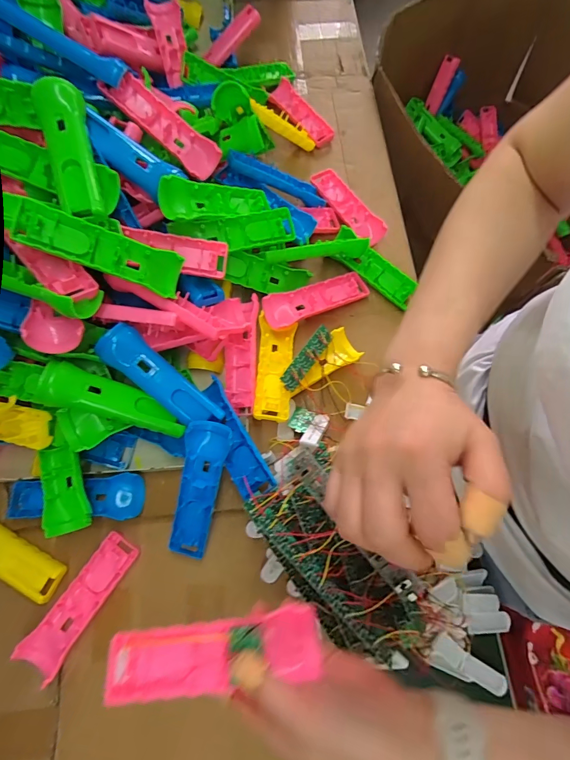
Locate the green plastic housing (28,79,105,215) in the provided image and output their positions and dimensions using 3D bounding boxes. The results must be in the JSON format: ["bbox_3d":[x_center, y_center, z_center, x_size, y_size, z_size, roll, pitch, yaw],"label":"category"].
[{"bbox_3d":[-0.220,-0.232,0.386,0.043,0.024,0.146,-15,86,-5],"label":"green plastic housing"}]

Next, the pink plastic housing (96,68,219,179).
[{"bbox_3d":[-0.153,-0.320,0.478,0.149,0.026,0.044,35,73,-18],"label":"pink plastic housing"}]

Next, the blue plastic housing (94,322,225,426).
[{"bbox_3d":[-0.140,0.001,0.431,0.152,0.016,0.044,41,74,-15],"label":"blue plastic housing"}]

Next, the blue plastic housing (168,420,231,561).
[{"bbox_3d":[-0.098,0.126,0.430,0.046,0.021,0.157,11,92,4],"label":"blue plastic housing"}]

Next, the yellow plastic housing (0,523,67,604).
[{"bbox_3d":[-0.328,0.197,0.436,0.156,0.020,0.043,26,73,9],"label":"yellow plastic housing"}]

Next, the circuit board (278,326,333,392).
[{"bbox_3d":[0.029,-0.029,0.485,0.024,0.006,0.104,44,62,-13],"label":"circuit board"}]

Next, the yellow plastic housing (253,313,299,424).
[{"bbox_3d":[-0.012,-0.018,0.480,0.046,0.019,0.144,1,71,1],"label":"yellow plastic housing"}]

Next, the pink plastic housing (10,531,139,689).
[{"bbox_3d":[-0.228,0.250,0.430,0.047,0.025,0.147,31,74,11],"label":"pink plastic housing"}]

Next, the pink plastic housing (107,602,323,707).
[{"bbox_3d":[-0.053,0.203,0.281,0.156,0.018,0.043,-9,71,-2],"label":"pink plastic housing"}]

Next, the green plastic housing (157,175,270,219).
[{"bbox_3d":[-0.079,-0.220,0.472,0.156,0.039,0.047,-20,69,-39],"label":"green plastic housing"}]

